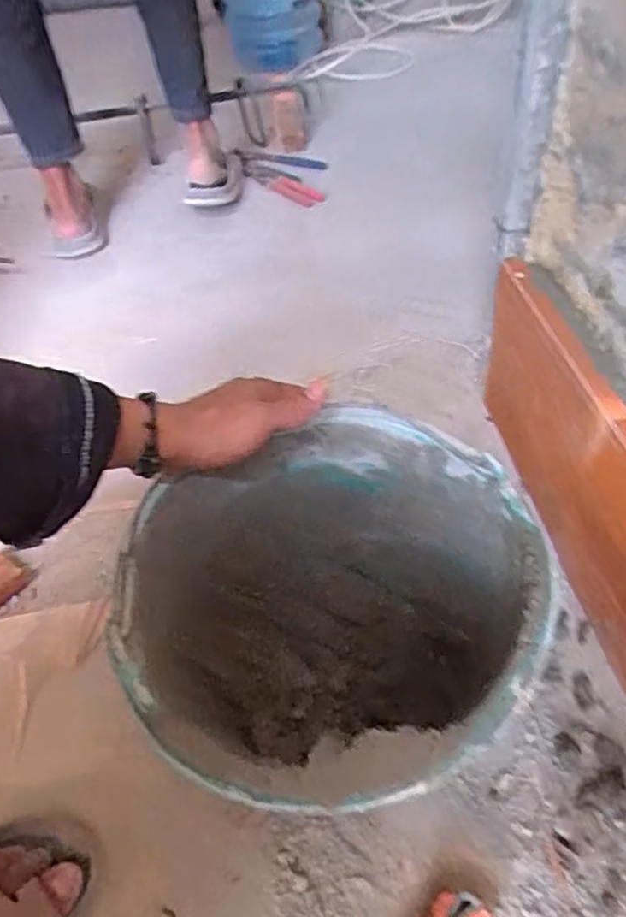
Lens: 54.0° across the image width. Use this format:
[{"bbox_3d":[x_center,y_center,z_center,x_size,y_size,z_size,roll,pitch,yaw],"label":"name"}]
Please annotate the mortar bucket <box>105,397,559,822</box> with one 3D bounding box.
[{"bbox_3d":[0.010,0.115,0.435,0.263,0.168,0.255,-4,46,4],"label":"mortar bucket"}]

